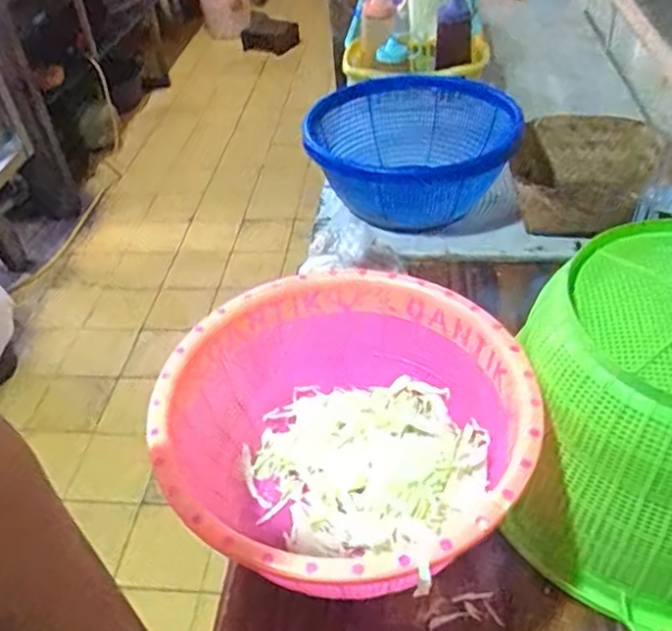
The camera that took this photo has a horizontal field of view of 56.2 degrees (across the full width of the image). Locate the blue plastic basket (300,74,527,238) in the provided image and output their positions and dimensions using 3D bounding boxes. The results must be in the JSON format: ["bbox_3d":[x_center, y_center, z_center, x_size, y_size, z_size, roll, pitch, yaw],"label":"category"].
[{"bbox_3d":[0.095,-0.245,0.943,0.264,0.118,0.266,-3,42,3],"label":"blue plastic basket"}]

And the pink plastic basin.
[{"bbox_3d":[0.009,0.112,0.574,0.300,0.149,0.299,-3,42,3],"label":"pink plastic basin"}]

